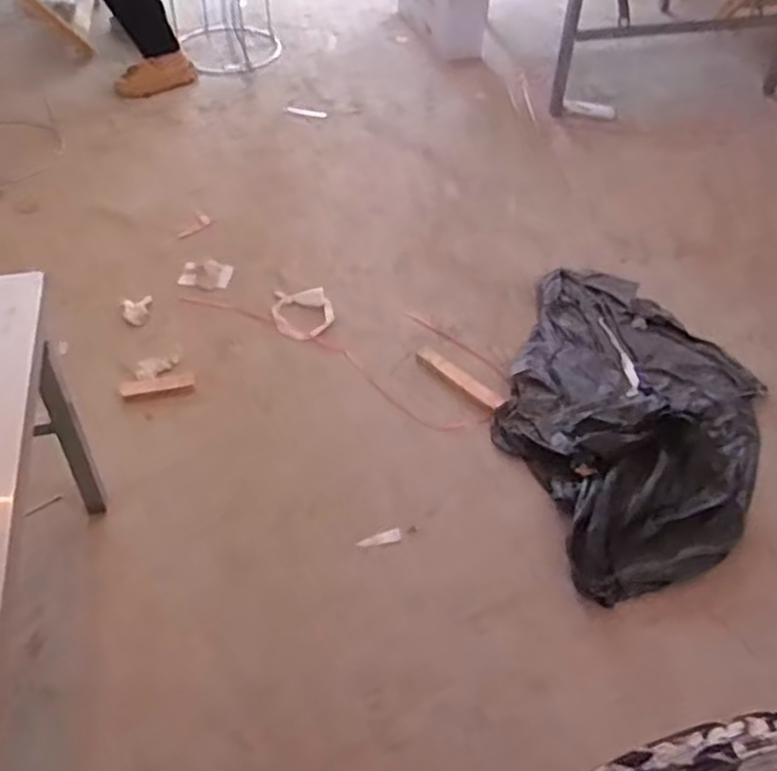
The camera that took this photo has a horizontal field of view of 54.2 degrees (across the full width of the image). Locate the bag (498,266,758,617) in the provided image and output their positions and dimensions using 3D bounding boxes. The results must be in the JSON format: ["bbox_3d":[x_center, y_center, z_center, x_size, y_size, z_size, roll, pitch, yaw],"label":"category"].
[{"bbox_3d":[0.468,0.030,1.463,0.471,0.107,0.835,16,49,12],"label":"bag"}]

